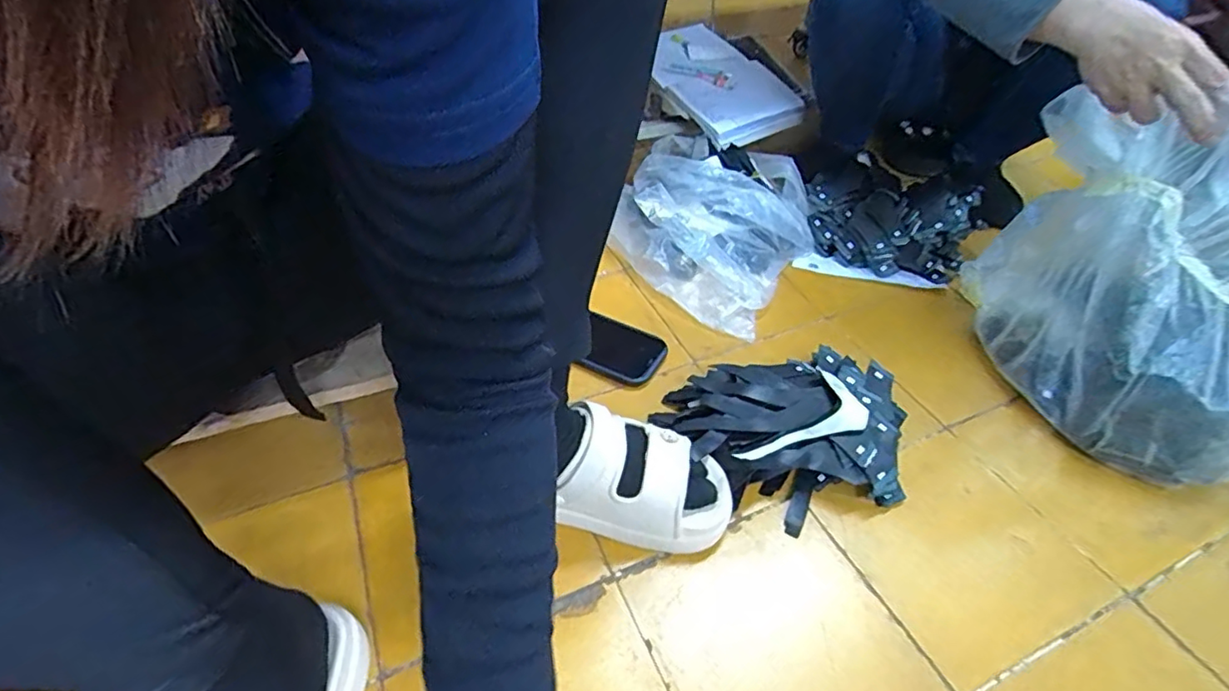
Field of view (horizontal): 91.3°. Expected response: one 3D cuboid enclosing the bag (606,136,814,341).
[{"bbox_3d":[0.135,-0.173,0.842,0.251,0.110,0.279,25,49,24],"label":"bag"}]

